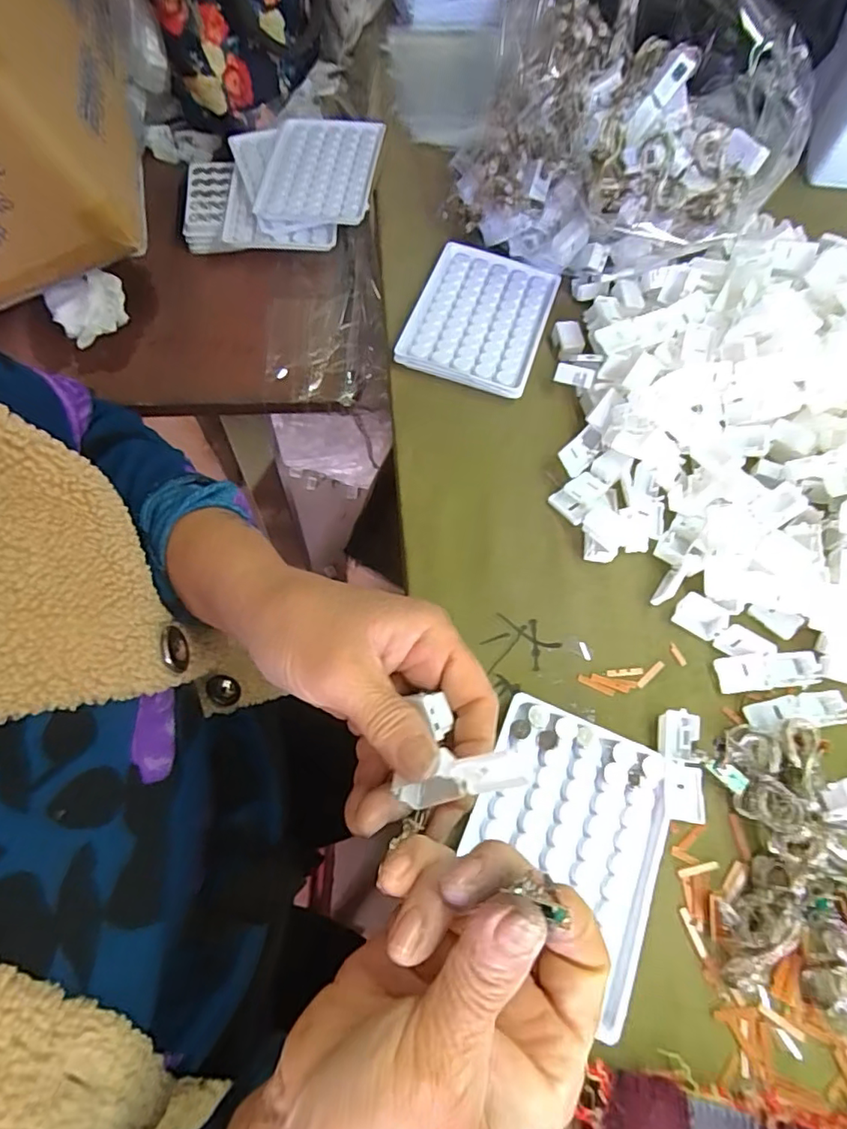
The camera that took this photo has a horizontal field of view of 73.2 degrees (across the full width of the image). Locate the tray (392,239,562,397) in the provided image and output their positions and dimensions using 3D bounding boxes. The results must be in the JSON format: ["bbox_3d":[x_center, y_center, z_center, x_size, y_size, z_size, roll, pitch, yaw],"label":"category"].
[{"bbox_3d":[0.043,-0.186,0.430,0.094,0.014,0.126,18,66,5],"label":"tray"}]

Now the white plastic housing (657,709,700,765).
[{"bbox_3d":[0.138,0.094,0.309,0.020,0.011,0.028,19,66,5],"label":"white plastic housing"}]

